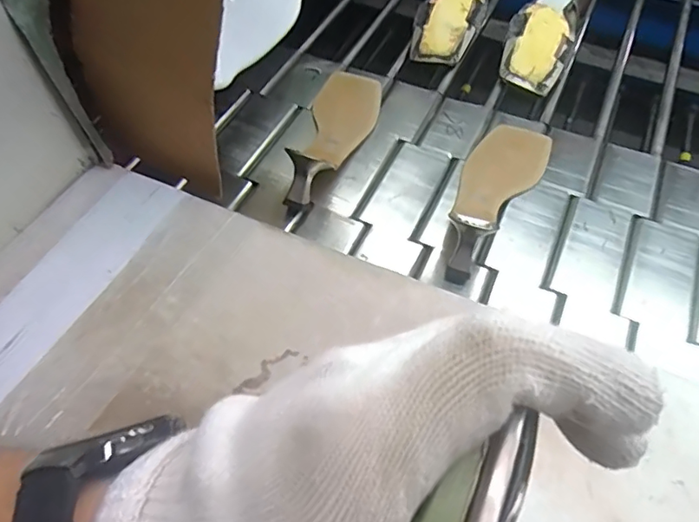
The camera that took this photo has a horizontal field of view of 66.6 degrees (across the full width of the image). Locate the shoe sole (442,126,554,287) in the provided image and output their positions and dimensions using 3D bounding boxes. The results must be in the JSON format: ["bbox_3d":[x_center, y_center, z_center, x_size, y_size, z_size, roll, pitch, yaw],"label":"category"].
[{"bbox_3d":[0.136,-0.077,0.521,0.070,0.053,0.239,29,59,18],"label":"shoe sole"}]

